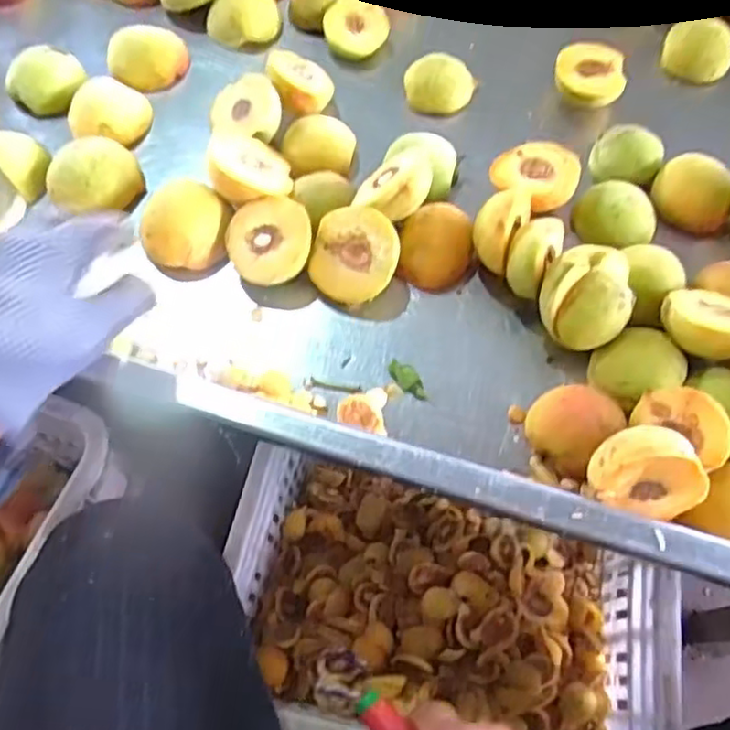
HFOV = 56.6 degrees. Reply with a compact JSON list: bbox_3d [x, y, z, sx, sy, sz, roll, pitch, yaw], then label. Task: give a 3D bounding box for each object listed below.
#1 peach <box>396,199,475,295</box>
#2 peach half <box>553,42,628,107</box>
[{"bbox_3d":[0.051,-0.084,0.489,0.053,0.037,0.051,1,64,-1],"label":"peach"},{"bbox_3d":[0.184,-0.237,0.558,0.057,0.025,0.050,25,66,10],"label":"peach half"}]

